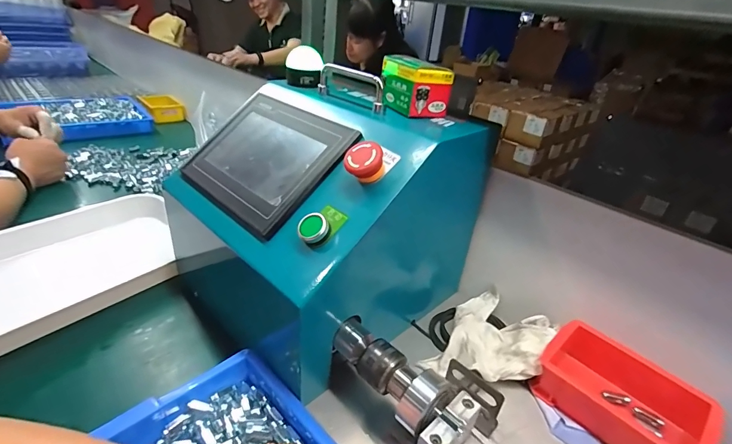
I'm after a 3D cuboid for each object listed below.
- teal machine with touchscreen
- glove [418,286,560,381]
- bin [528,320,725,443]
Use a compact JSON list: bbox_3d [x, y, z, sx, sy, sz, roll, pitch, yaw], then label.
[{"bbox_3d":[-0.047,-0.017,0.512,0.303,0.270,0.284,-21,39,-38],"label":"teal machine with touchscreen"},{"bbox_3d":[0.158,0.140,0.468,0.114,0.054,0.148,24,34,27],"label":"glove"},{"bbox_3d":[0.266,0.186,0.403,0.095,0.060,0.151,-23,41,-40],"label":"bin"}]

